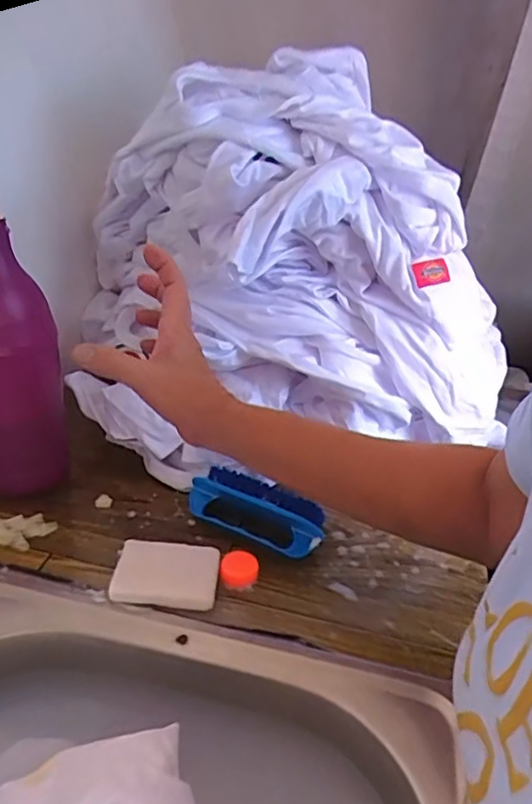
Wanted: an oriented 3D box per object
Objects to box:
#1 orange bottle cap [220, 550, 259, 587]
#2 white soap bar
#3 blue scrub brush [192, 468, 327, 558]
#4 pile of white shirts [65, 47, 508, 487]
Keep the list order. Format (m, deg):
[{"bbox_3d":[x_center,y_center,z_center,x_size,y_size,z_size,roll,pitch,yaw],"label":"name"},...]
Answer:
[{"bbox_3d":[-0.022,0.139,0.503,0.031,0.013,0.032,5,28,-3],"label":"orange bottle cap"},{"bbox_3d":[-0.078,0.137,0.490,0.079,0.017,0.060,5,28,-2],"label":"white soap bar"},{"bbox_3d":[-0.011,0.098,0.543,0.126,0.047,0.039,17,29,19],"label":"blue scrub brush"},{"bbox_3d":[0.014,-0.146,0.610,0.374,0.332,0.311,0,28,-12],"label":"pile of white shirts"}]

